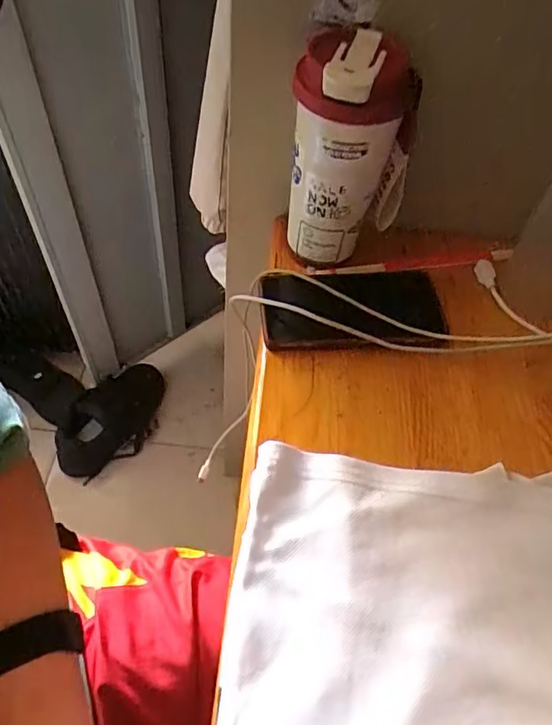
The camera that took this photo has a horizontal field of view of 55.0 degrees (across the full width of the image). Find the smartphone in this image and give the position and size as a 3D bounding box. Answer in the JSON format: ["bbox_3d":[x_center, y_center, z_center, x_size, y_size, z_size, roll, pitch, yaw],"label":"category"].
[{"bbox_3d":[0.074,-0.051,0.481,0.172,0.015,0.089,1,54,-5],"label":"smartphone"}]

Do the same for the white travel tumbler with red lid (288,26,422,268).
[{"bbox_3d":[0.060,-0.171,0.452,0.096,0.192,0.082,8,54,0],"label":"white travel tumbler with red lid"}]

